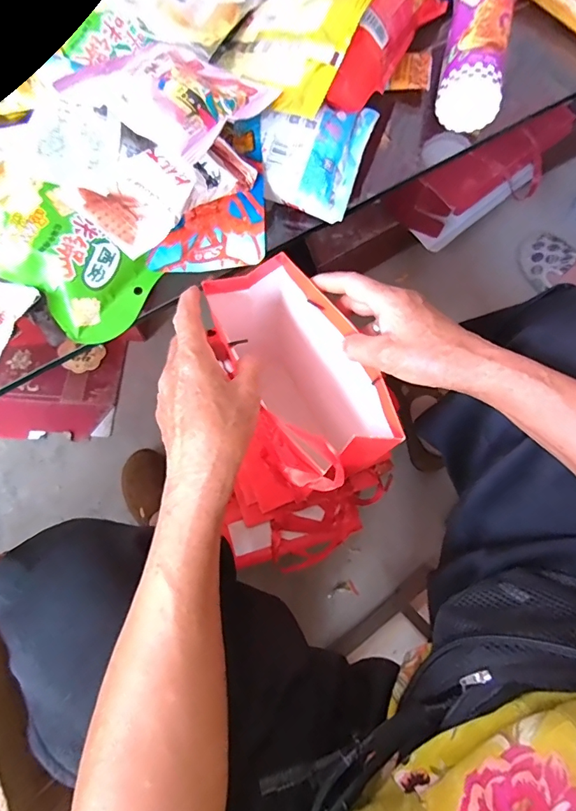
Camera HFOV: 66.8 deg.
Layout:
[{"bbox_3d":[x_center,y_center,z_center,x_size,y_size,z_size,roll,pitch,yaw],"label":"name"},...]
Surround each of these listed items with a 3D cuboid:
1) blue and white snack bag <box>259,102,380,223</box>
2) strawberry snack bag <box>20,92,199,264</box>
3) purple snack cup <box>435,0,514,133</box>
[{"bbox_3d":[0.022,-0.229,0.386,0.087,0.033,0.110,17,73,5],"label":"blue and white snack bag"},{"bbox_3d":[-0.131,-0.178,0.332,0.128,0.044,0.080,42,77,12],"label":"strawberry snack bag"},{"bbox_3d":[0.185,-0.360,0.414,0.066,0.060,0.186,11,73,3],"label":"purple snack cup"}]

